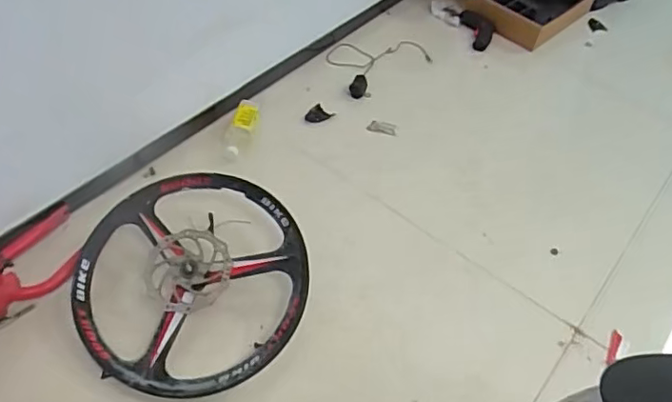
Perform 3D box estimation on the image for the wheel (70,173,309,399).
[{"bbox_3d":[-0.260,0.141,1.062,0.410,0.072,0.405,0,66,1],"label":"wheel"}]

